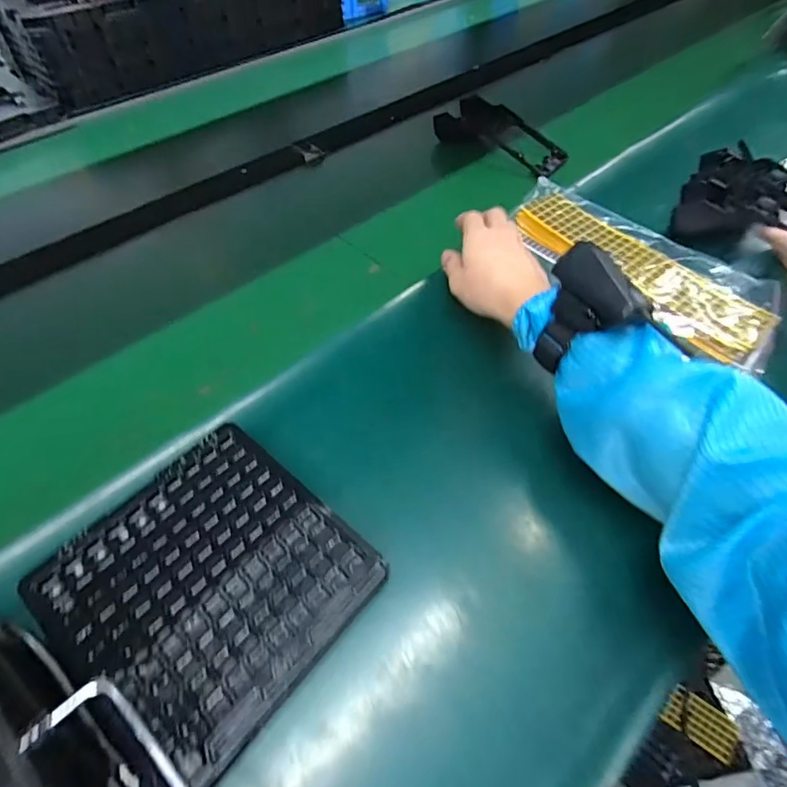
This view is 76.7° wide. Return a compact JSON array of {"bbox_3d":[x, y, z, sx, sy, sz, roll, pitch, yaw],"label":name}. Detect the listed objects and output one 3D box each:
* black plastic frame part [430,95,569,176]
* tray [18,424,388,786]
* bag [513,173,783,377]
[{"bbox_3d":[0.148,-0.357,0.679,0.183,0.043,0.073,35,60,23],"label":"black plastic frame part"},{"bbox_3d":[-0.113,0.115,0.308,0.161,0.010,0.158,34,60,23],"label":"tray"},{"bbox_3d":[0.256,-0.138,0.518,0.123,0.023,0.289,-32,60,-22],"label":"bag"}]

